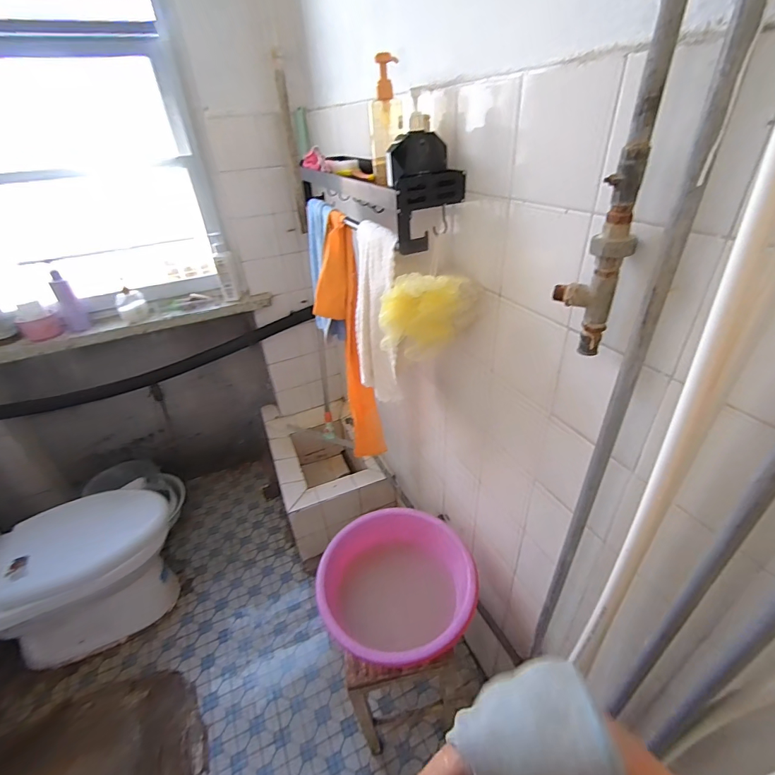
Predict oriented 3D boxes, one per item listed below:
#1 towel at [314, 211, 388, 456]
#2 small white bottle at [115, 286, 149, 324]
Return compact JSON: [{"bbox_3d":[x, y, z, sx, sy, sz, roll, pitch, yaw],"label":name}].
[{"bbox_3d":[-0.108,-0.101,1.128,0.155,0.720,0.066,23,42,34],"label":"towel"},{"bbox_3d":[-0.985,-0.318,1.519,0.098,0.124,0.083,-22,38,-25],"label":"small white bottle"}]

